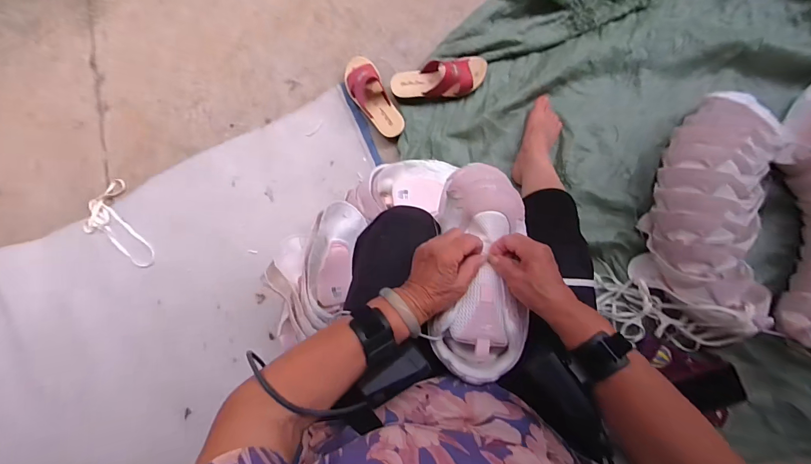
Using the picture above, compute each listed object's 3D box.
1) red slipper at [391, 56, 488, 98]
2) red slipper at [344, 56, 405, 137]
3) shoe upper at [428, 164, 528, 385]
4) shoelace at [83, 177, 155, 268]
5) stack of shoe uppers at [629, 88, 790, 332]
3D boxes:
[{"bbox_3d":[0.082,-0.371,0.898,0.233,0.064,0.087,-10,83,4],"label":"red slipper"},{"bbox_3d":[-0.084,-0.332,0.906,0.085,0.076,0.233,-26,82,2],"label":"red slipper"},{"bbox_3d":[0.098,0.045,0.485,0.114,0.062,0.274,2,76,5],"label":"shoe upper"},{"bbox_3d":[-0.744,-0.006,0.967,0.138,0.014,0.249,-33,82,1],"label":"shoelace"},{"bbox_3d":[0.635,-0.039,0.757,0.226,0.196,0.441,16,89,4],"label":"stack of shoe uppers"}]

